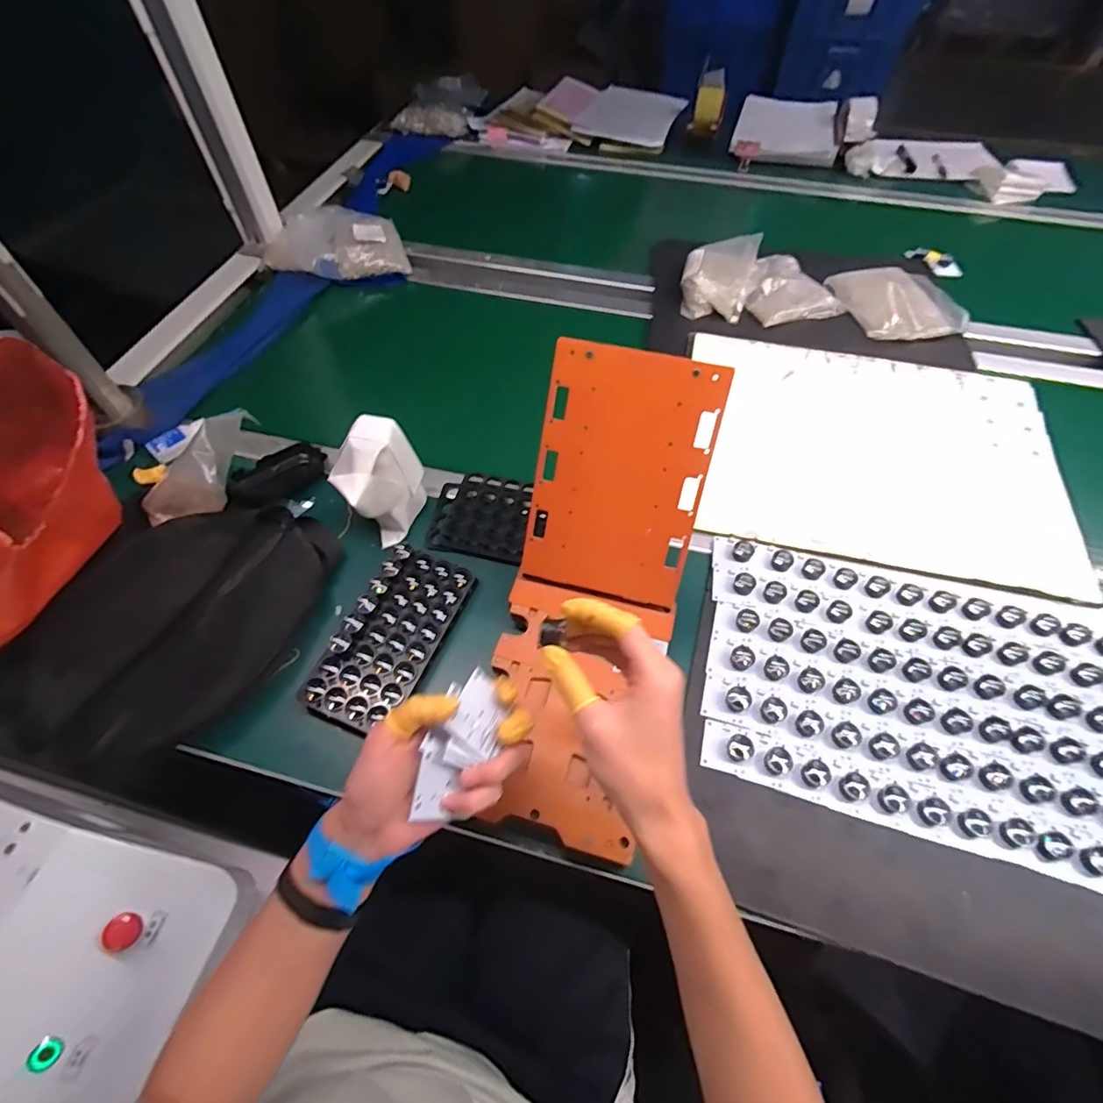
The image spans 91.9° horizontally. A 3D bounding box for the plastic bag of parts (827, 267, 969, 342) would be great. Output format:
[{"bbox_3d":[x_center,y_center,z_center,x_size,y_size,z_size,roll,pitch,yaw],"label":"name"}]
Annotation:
[{"bbox_3d":[0.561,-0.409,0.868,0.163,0.027,0.181,-10,58,-7],"label":"plastic bag of parts"}]

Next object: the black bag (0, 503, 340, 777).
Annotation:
[{"bbox_3d":[-0.387,0.071,0.558,0.235,0.054,0.306,20,60,11],"label":"black bag"}]

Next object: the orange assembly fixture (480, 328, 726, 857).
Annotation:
[{"bbox_3d":[0.041,0.032,0.507,0.159,0.112,0.422,13,87,7],"label":"orange assembly fixture"}]

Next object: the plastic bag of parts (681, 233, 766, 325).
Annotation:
[{"bbox_3d":[0.274,-0.452,0.880,0.116,0.051,0.153,16,59,9],"label":"plastic bag of parts"}]

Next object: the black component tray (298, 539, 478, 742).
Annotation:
[{"bbox_3d":[-0.163,0.083,0.550,0.099,0.024,0.196,21,60,12],"label":"black component tray"}]

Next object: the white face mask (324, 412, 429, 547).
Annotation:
[{"bbox_3d":[-0.199,-0.082,0.603,0.076,0.107,0.099,21,60,12],"label":"white face mask"}]

